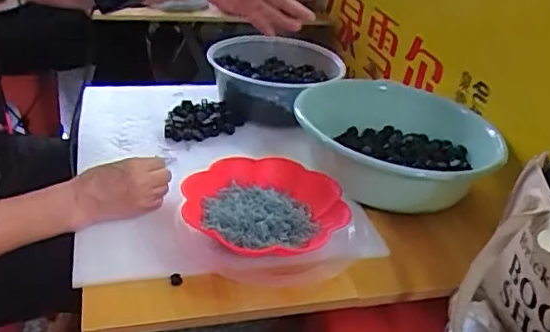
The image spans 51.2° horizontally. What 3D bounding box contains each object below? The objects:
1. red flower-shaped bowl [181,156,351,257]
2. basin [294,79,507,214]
[{"bbox_3d":[-0.015,0.059,0.734,0.192,0.052,0.188,5,31,-3],"label":"red flower-shaped bowl"},{"bbox_3d":[0.179,-0.033,0.841,0.247,0.096,0.247,5,31,-3],"label":"basin"}]

